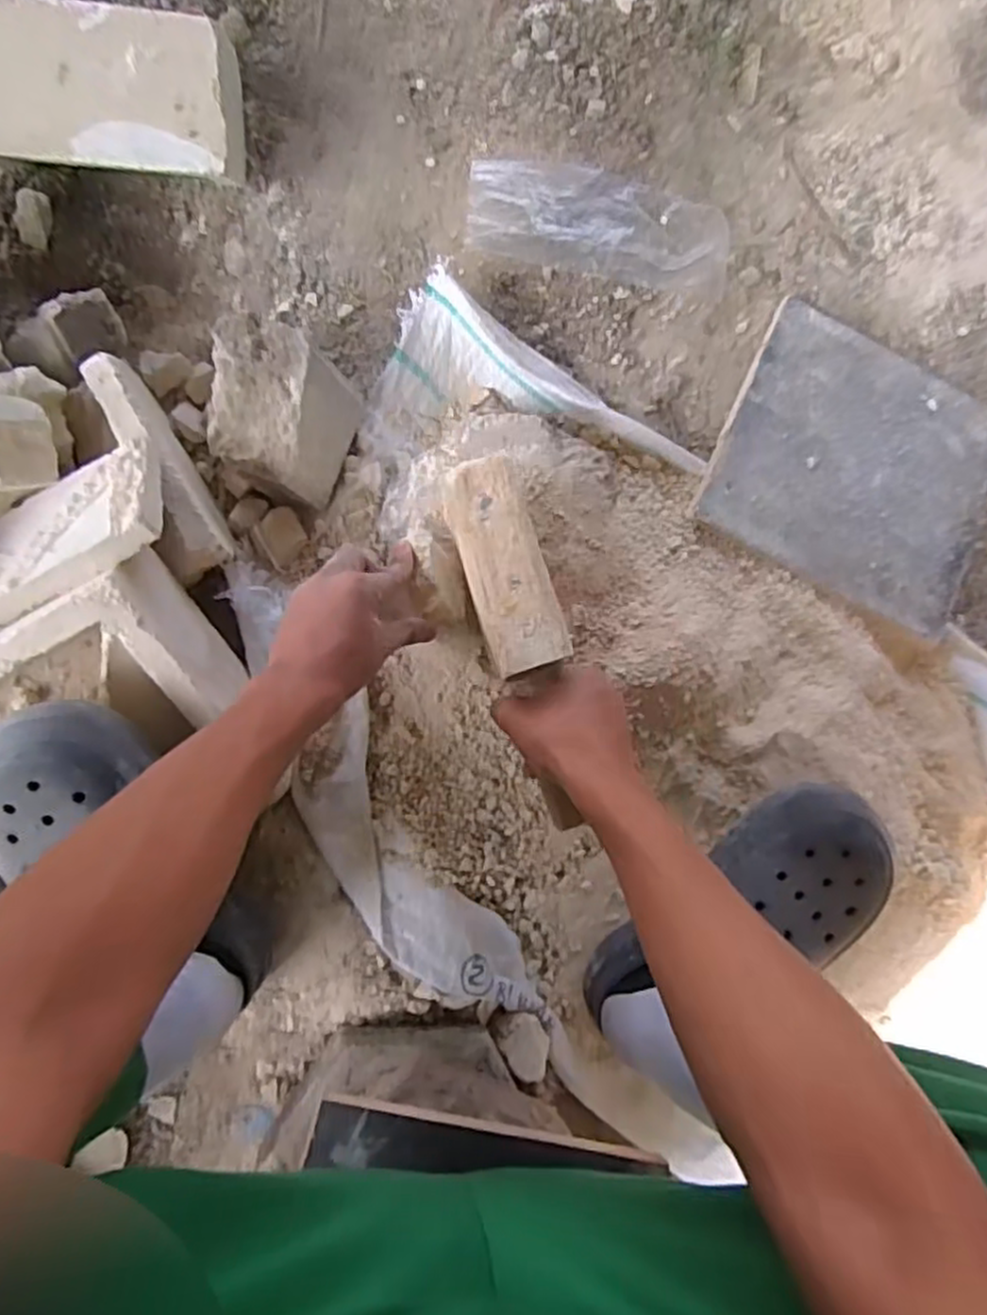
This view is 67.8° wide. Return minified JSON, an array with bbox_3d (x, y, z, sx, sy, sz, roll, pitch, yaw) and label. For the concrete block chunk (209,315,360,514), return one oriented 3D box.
[{"bbox_3d":[-0.171,-0.192,0.581,0.104,0.074,0.110,20,85,-3],"label":"concrete block chunk"}]

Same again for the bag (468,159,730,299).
[{"bbox_3d":[0.100,-0.395,0.669,0.240,0.025,0.085,8,88,-3],"label":"bag"}]

